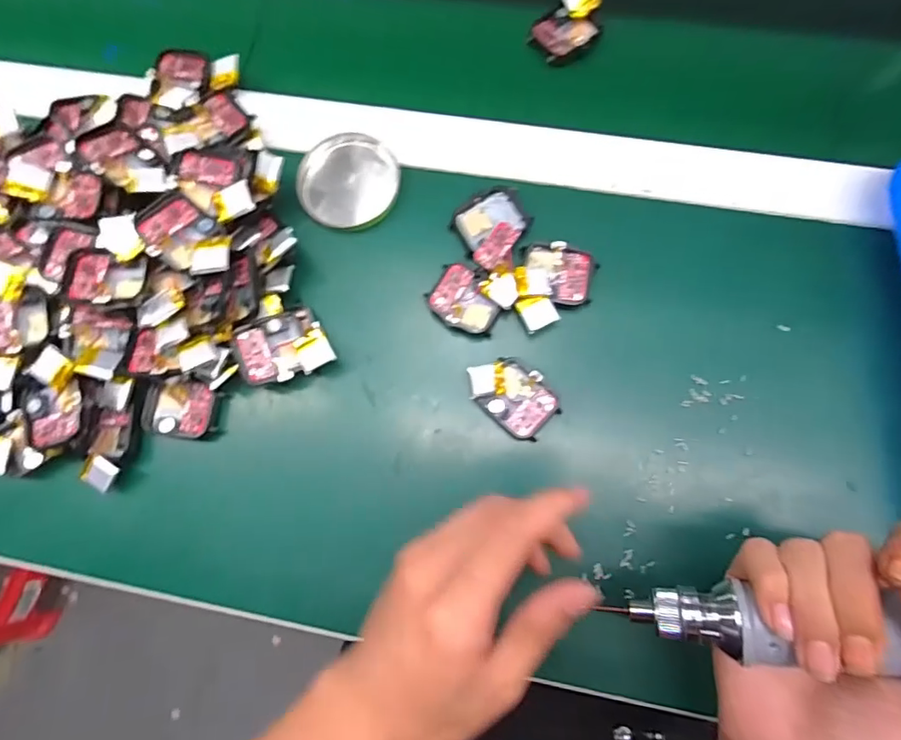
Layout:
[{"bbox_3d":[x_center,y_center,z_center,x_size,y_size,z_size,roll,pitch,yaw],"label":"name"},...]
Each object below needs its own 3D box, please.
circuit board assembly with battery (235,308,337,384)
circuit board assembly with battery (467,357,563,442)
[{"bbox_3d":[-0.101,-0.014,0.313,0.052,0.012,0.039,-25,85,-7],"label":"circuit board assembly with battery"},{"bbox_3d":[0.038,0.015,0.312,0.052,0.024,0.037,40,84,10],"label":"circuit board assembly with battery"}]

